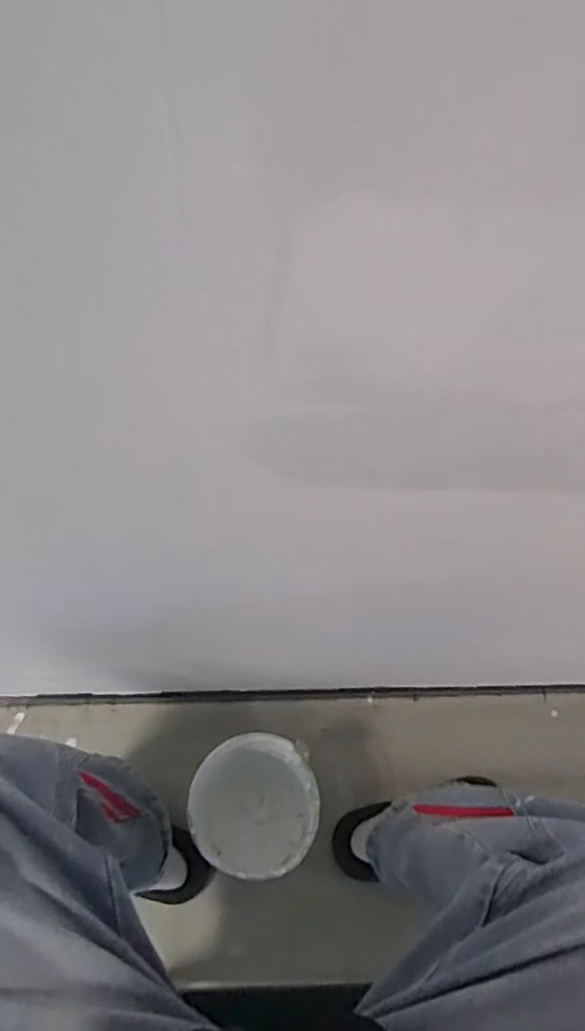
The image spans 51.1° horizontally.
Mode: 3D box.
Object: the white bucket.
[{"bbox_3d":[-0.048,0.387,0.812,0.148,0.230,0.150,13,62,5],"label":"white bucket"}]

